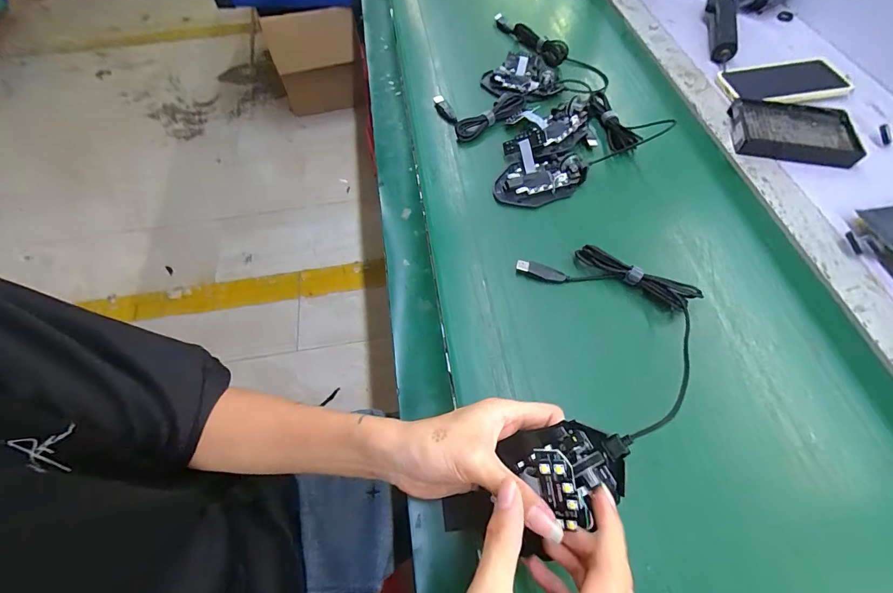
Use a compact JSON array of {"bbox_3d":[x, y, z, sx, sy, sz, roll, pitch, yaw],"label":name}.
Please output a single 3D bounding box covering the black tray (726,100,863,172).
[{"bbox_3d":[0.451,-0.216,0.502,0.144,0.021,0.100,11,62,9],"label":"black tray"}]

